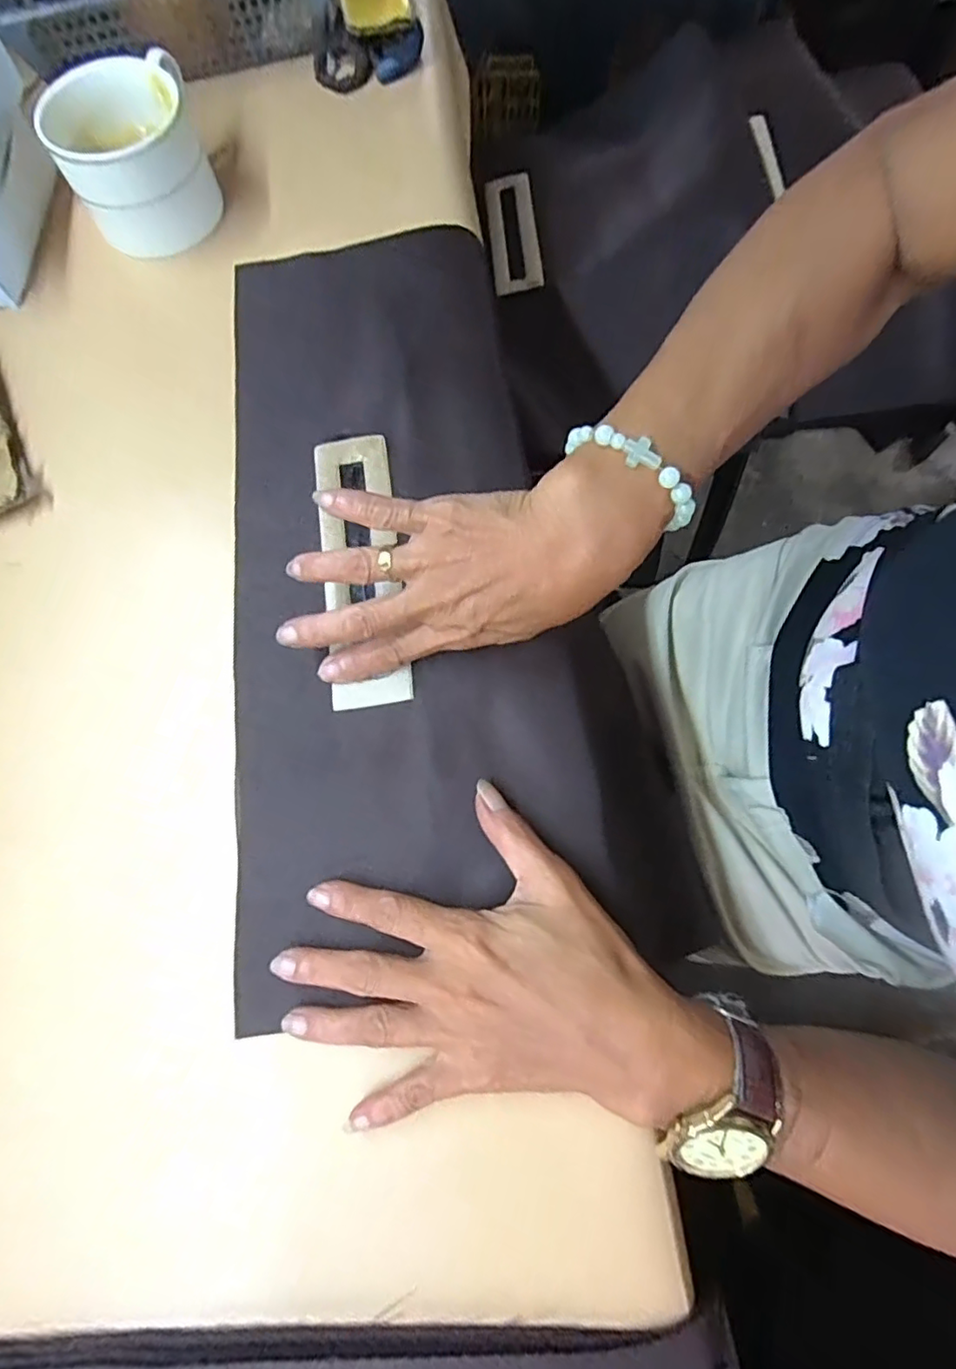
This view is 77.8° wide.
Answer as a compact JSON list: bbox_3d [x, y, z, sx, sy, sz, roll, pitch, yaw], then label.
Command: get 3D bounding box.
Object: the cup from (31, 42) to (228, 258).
[{"bbox_3d":[-0.213,-0.325,0.371,0.085,0.065,0.085,-19,73,-3],"label":"cup"}]

